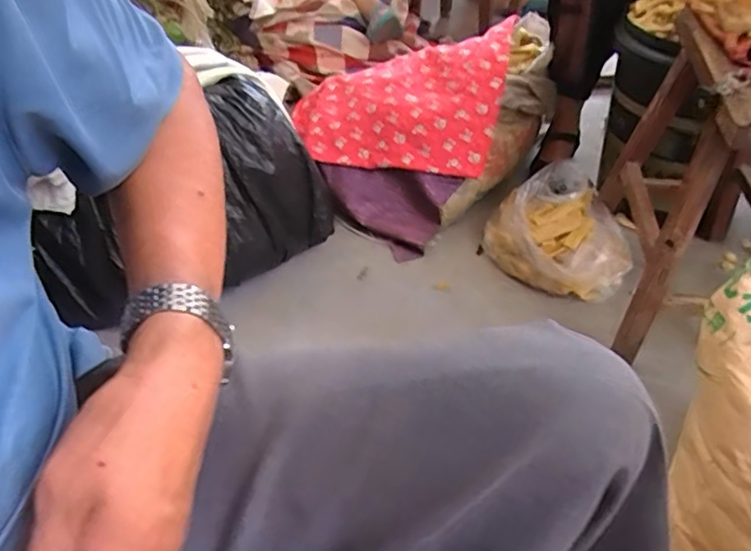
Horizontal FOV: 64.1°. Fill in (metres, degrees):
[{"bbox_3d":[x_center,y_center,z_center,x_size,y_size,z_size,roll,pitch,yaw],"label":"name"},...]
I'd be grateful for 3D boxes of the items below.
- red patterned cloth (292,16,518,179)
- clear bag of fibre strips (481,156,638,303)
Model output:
[{"bbox_3d":[0.037,-0.364,1.242,0.455,0.078,0.343,2,65,20],"label":"red patterned cloth"},{"bbox_3d":[0.342,-0.090,1.105,0.235,0.137,0.270,-24,46,-21],"label":"clear bag of fibre strips"}]

